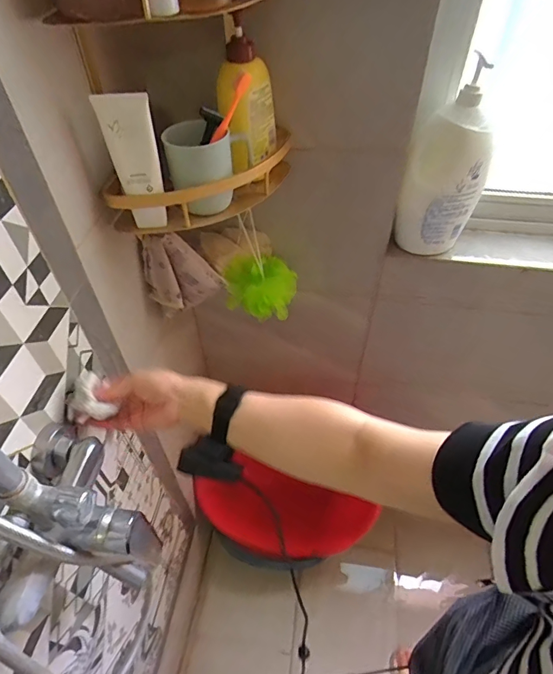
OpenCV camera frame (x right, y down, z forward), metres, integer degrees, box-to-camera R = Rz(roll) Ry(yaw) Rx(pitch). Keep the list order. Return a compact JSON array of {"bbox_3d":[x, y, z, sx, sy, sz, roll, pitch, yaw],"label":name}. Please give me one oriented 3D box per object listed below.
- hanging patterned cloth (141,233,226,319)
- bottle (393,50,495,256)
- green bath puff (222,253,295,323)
[{"bbox_3d":[-0.151,-0.099,0.711,0.121,0.135,0.038,-13,49,-11],"label":"hanging patterned cloth"},{"bbox_3d":[0.276,-0.278,0.702,0.138,0.310,0.067,3,46,3],"label":"bottle"},{"bbox_3d":[-0.027,-0.096,0.794,0.121,0.084,0.110,15,50,13],"label":"green bath puff"}]

